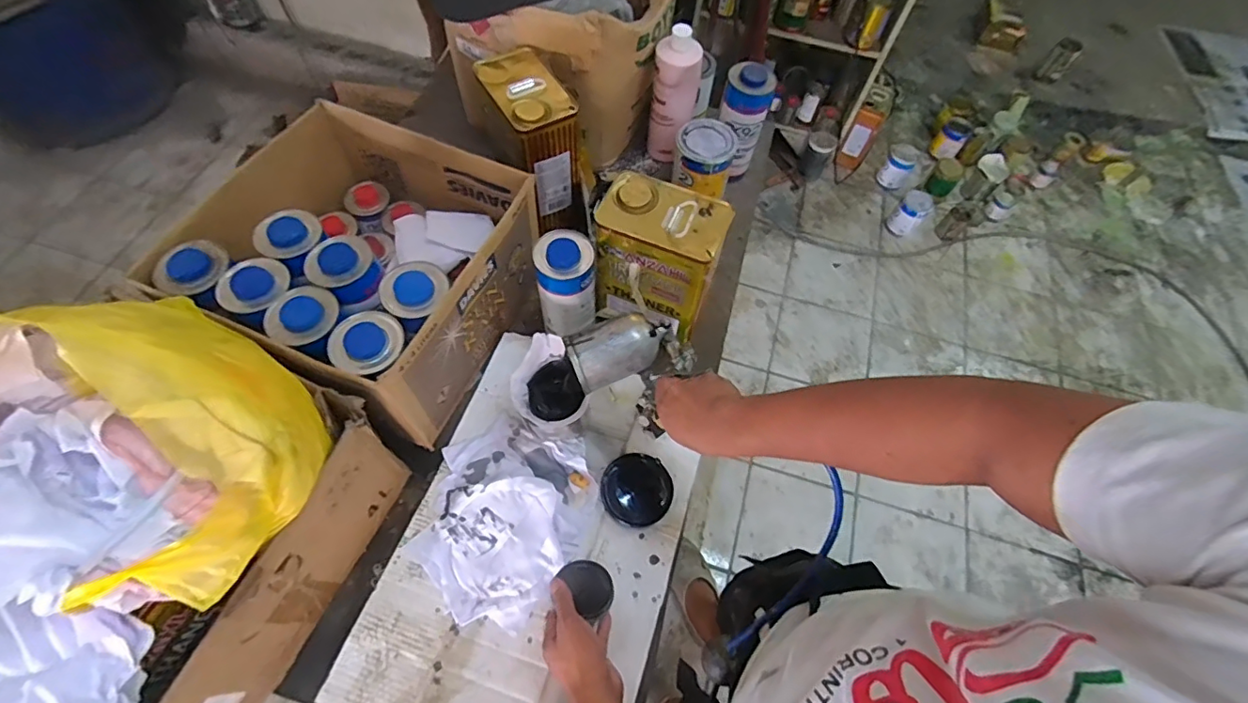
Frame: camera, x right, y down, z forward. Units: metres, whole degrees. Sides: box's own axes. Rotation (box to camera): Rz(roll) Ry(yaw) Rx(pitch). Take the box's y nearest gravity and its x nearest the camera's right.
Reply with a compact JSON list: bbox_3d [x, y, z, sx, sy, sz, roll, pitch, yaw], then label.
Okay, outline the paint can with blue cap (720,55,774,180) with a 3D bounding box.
[{"bbox_3d":[0.212,-0.413,0.951,0.070,0.180,0.072,1,62,-3],"label":"paint can with blue cap"}]

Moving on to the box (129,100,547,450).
[{"bbox_3d":[-0.366,-0.120,0.775,0.386,0.210,0.376,19,63,7],"label":"box"}]

